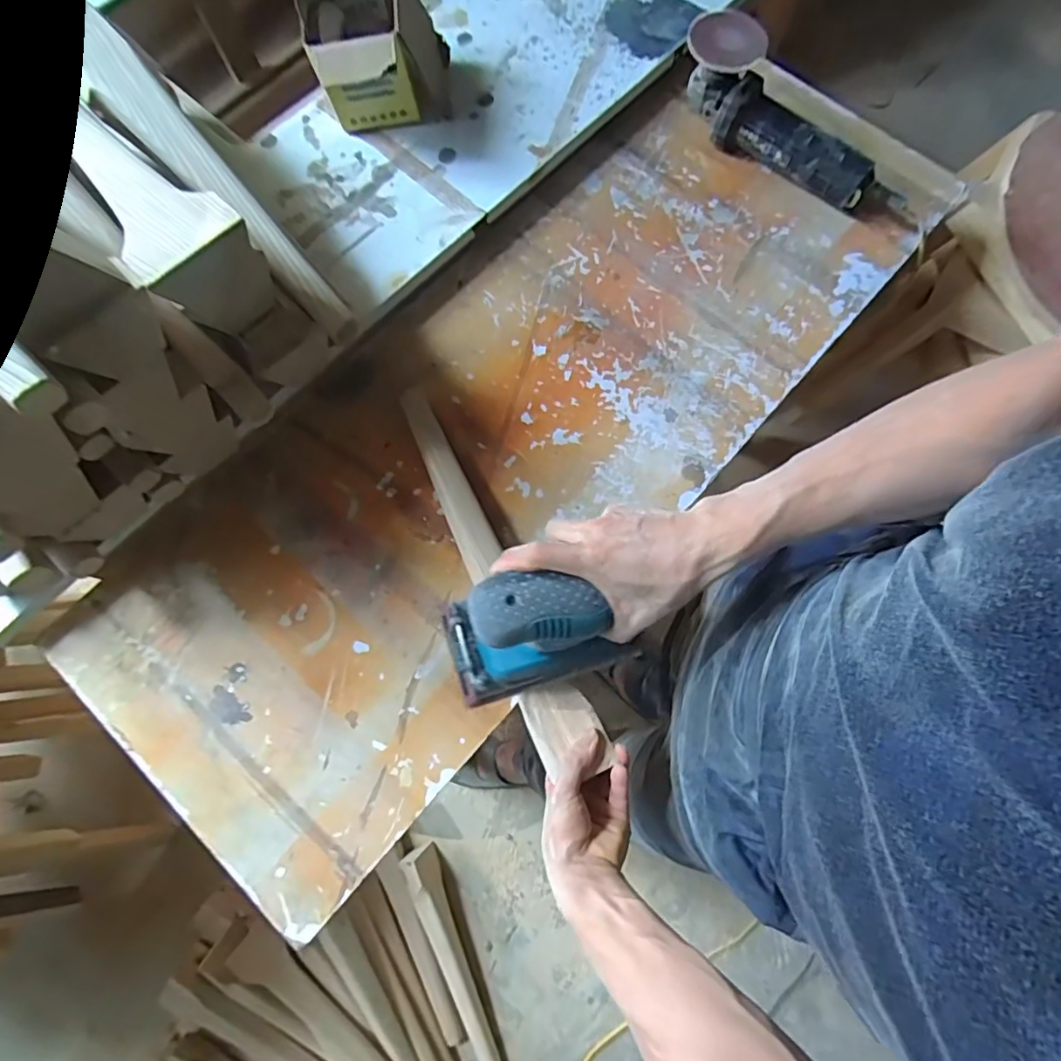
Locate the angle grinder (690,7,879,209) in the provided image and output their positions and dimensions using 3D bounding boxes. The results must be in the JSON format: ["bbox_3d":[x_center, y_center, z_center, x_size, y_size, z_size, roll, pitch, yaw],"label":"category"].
[{"bbox_3d":[0.315,-0.531,0.724,0.299,0.099,0.088,41,79,-3],"label":"angle grinder"}]

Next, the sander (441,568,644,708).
[{"bbox_3d":[-0.003,0.089,0.471,0.141,0.132,0.090,-15,76,-4],"label":"sander"}]

